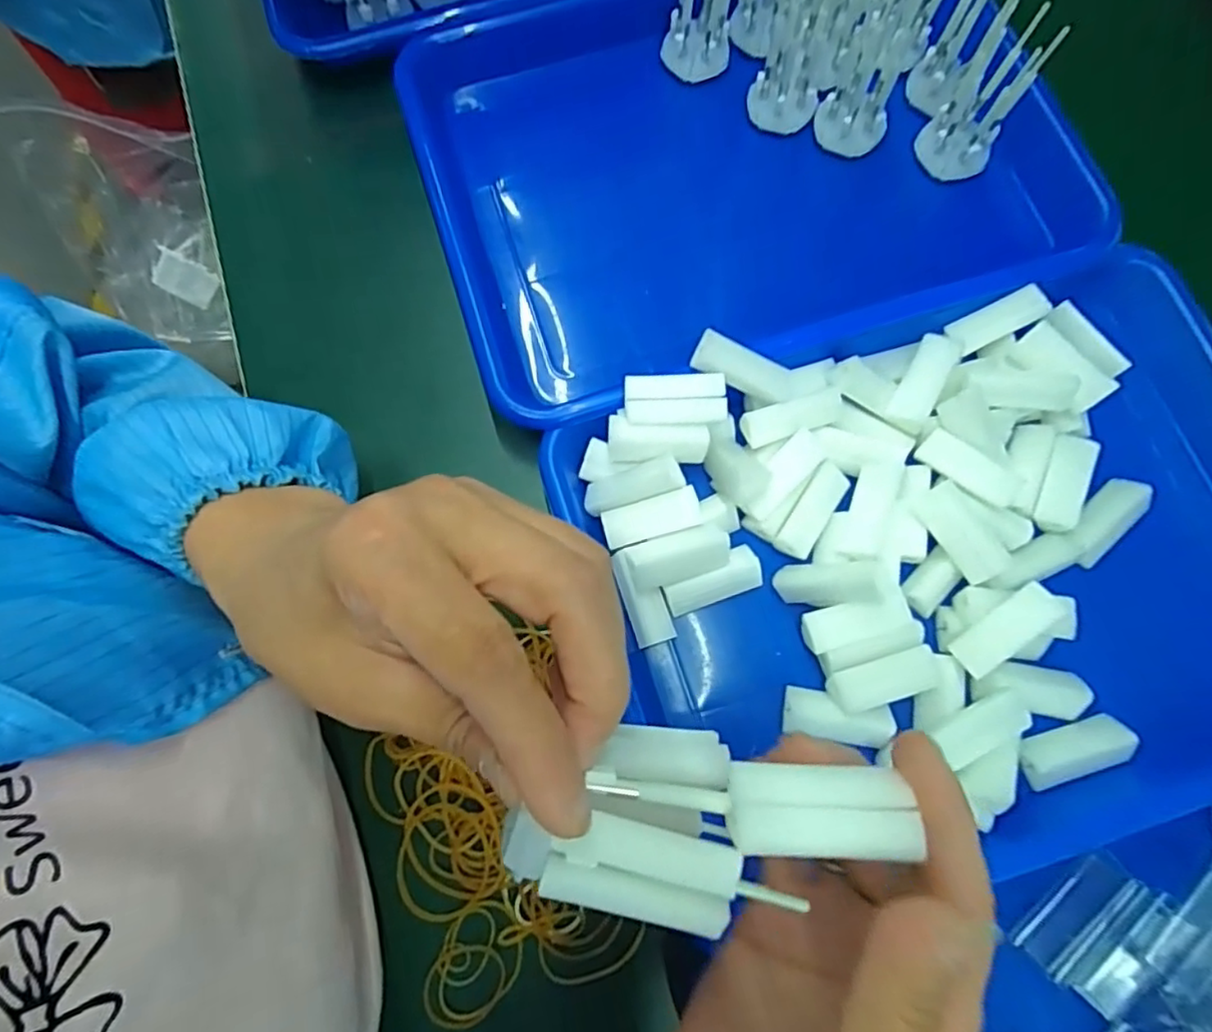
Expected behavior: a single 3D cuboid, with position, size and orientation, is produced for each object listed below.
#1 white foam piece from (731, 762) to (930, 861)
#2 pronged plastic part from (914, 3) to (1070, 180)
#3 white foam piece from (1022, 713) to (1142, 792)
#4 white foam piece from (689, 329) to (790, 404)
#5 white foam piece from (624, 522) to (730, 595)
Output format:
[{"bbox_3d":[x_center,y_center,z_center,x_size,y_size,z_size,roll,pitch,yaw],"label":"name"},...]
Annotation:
[{"bbox_3d":[0.053,0.074,0.161,0.044,0.009,0.019,2,54,2],"label":"white foam piece"},{"bbox_3d":[0.195,-0.211,0.326,0.016,0.075,0.035,-31,78,-32],"label":"pronged plastic part"},{"bbox_3d":[0.206,0.103,0.279,0.046,0.013,0.021,-18,77,-4],"label":"white foam piece"},{"bbox_3d":[0.063,-0.069,0.300,0.047,0.009,0.019,23,77,-13],"label":"white foam piece"},{"bbox_3d":[0.033,0.019,0.294,0.046,0.016,0.021,-15,77,-4],"label":"white foam piece"}]

